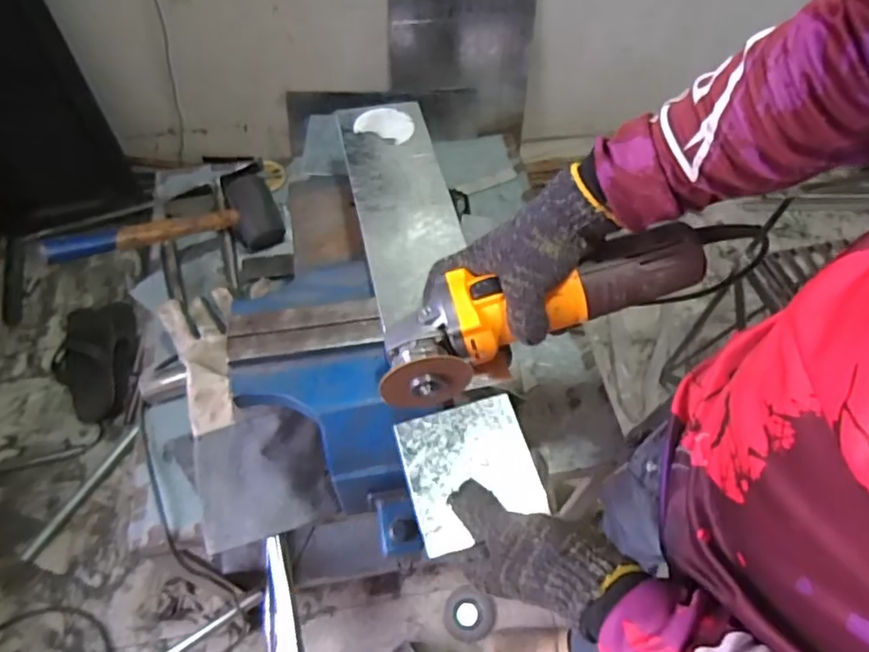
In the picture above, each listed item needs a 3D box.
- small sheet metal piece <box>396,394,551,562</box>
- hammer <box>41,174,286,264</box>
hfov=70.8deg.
[{"bbox_3d":[0.030,0.116,0.497,0.102,0.006,0.108,-14,63,-9],"label":"small sheet metal piece"},{"bbox_3d":[-0.370,-0.146,0.852,0.307,0.053,0.113,-14,58,-28],"label":"hammer"}]

